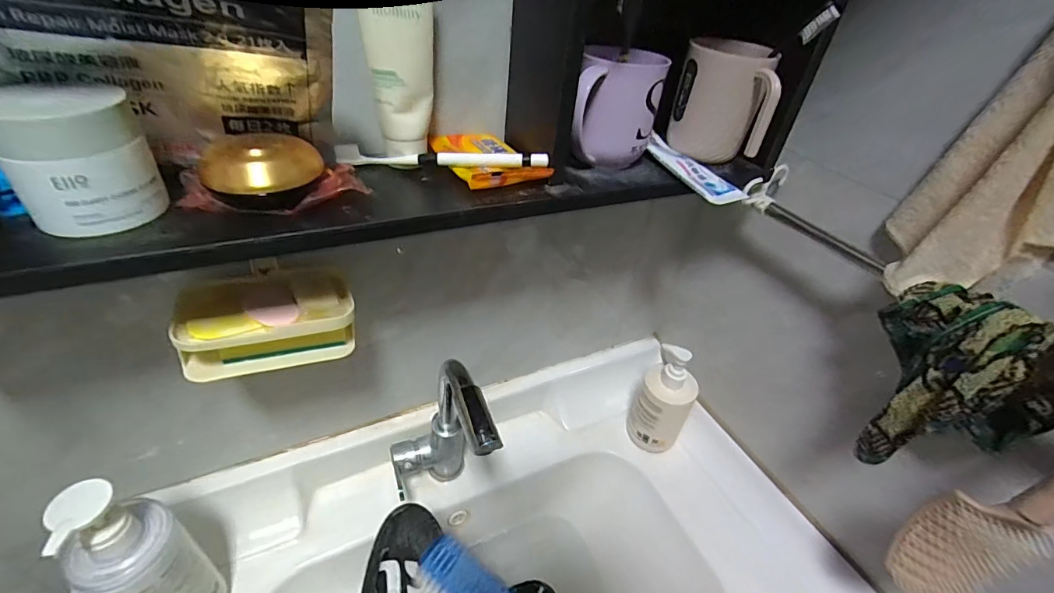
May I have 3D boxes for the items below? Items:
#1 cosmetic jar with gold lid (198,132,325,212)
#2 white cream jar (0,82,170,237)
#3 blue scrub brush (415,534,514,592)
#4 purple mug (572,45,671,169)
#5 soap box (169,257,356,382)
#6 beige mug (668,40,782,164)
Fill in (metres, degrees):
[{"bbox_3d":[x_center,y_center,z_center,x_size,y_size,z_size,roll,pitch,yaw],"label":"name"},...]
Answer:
[{"bbox_3d":[-0.186,-0.088,0.328,0.069,0.041,0.056,1,39,-7],"label":"cosmetic jar with gold lid"},{"bbox_3d":[-0.275,-0.086,0.284,0.067,0.071,0.062,-21,46,-30],"label":"white cream jar"},{"bbox_3d":[-0.050,0.257,0.396,0.102,0.031,0.048,38,47,17],"label":"blue scrub brush"},{"bbox_3d":[0.081,-0.167,0.415,0.071,0.094,0.091,16,39,12],"label":"purple mug"},{"bbox_3d":[-0.229,0.018,0.413,0.131,0.063,0.090,-14,43,-24],"label":"soap box"},{"bbox_3d":[0.192,-0.193,0.458,0.085,0.103,0.087,13,39,8],"label":"beige mug"}]

